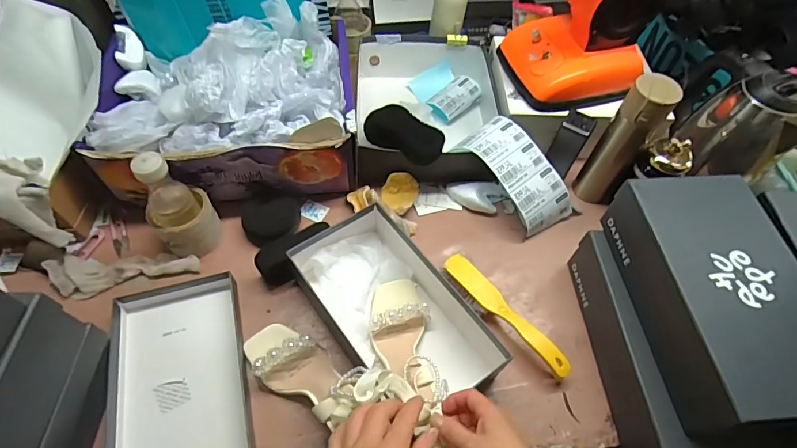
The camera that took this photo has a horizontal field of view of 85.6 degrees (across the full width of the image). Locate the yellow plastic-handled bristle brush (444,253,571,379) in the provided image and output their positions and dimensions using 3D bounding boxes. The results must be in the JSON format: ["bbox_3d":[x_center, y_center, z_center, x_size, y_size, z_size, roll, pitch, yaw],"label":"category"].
[{"bbox_3d":[0.155,0.132,0.634,0.044,0.037,0.224,-37,66,-24],"label":"yellow plastic-handled bristle brush"}]

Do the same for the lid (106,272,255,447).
[{"bbox_3d":[-0.287,0.219,0.566,0.170,0.037,0.309,-13,59,-12],"label":"lid"}]

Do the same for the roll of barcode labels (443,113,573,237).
[{"bbox_3d":[0.200,-0.081,0.739,0.104,0.071,0.213,-38,87,-24],"label":"roll of barcode labels"}]

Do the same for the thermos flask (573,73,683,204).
[{"bbox_3d":[0.362,-0.127,0.697,0.057,0.239,0.067,-10,58,-9],"label":"thermos flask"}]

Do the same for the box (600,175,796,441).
[{"bbox_3d":[0.392,0.087,0.522,0.163,0.102,0.294,-2,57,-5],"label":"box"}]

